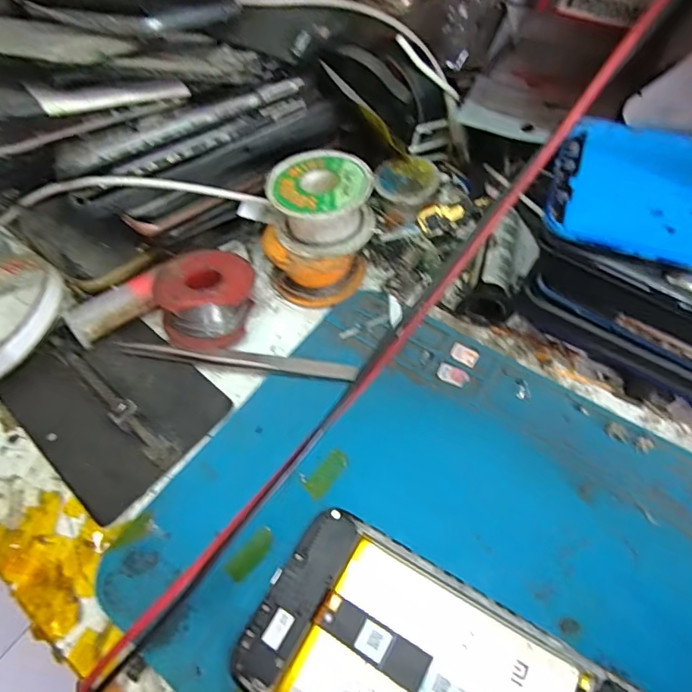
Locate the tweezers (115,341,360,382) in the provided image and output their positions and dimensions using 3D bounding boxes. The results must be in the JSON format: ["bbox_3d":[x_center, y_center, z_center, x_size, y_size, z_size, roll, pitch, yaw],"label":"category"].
[{"bbox_3d":[-0.058,0.008,0.267,0.127,0.009,0.010,4,58,8],"label":"tweezers"}]

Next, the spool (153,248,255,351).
[{"bbox_3d":[-0.073,-0.026,0.273,0.048,0.032,0.047,-3,57,4],"label":"spool"}]

